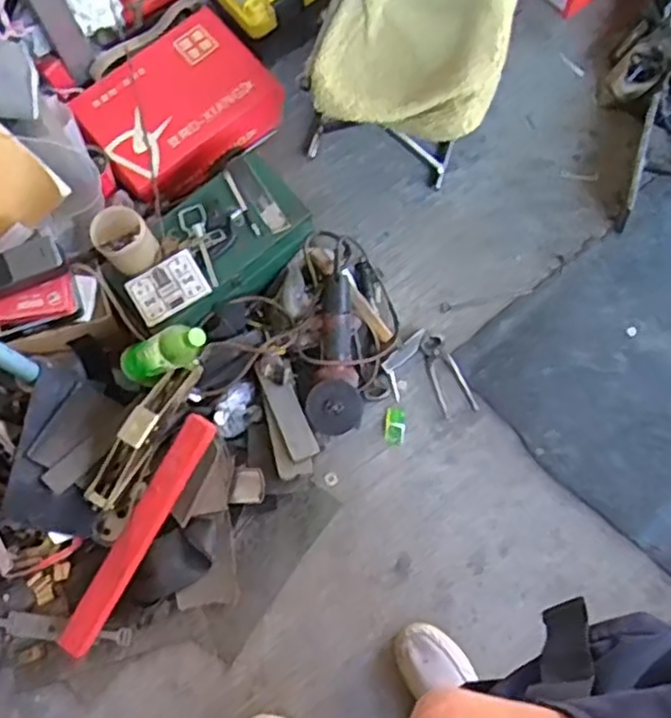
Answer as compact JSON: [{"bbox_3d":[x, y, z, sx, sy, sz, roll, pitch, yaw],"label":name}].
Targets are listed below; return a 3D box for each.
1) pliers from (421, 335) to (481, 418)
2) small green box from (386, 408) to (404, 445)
[{"bbox_3d":[0.205,0.031,1.375,0.060,0.023,0.155,-23,74,-5],"label":"pliers"},{"bbox_3d":[0.108,0.123,1.342,0.034,0.013,0.063,2,74,2],"label":"small green box"}]

